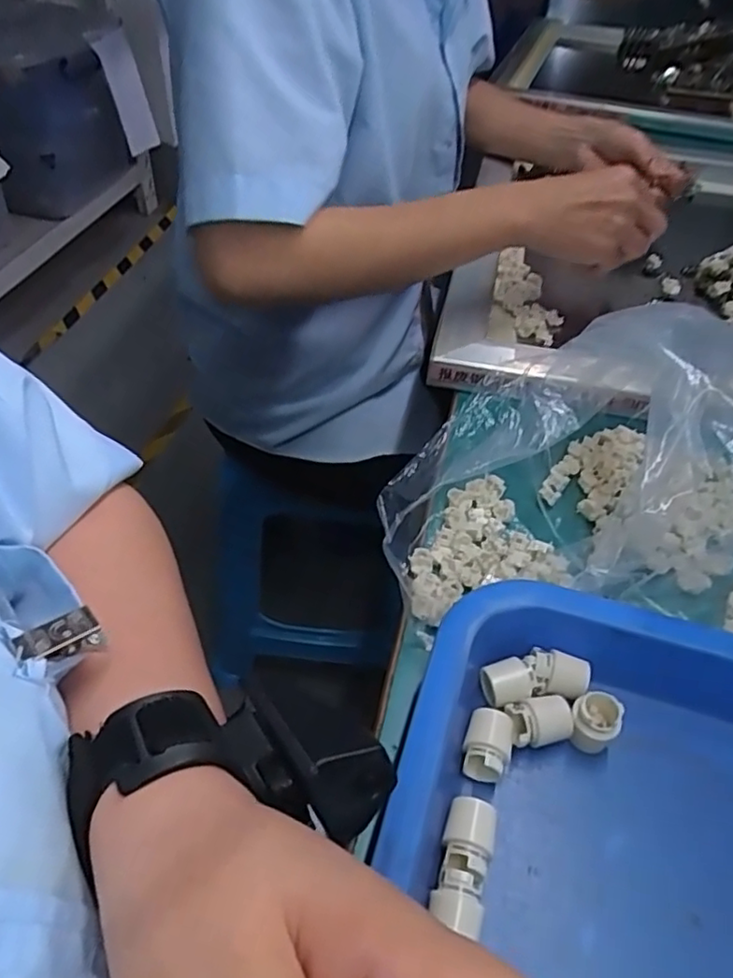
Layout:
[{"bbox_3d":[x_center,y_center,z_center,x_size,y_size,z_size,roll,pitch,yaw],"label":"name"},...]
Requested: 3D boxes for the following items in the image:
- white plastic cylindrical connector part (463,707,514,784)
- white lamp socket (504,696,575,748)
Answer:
[{"bbox_3d":[0.055,0.115,0.290,0.020,0.019,0.028,16,49,11],"label":"white plastic cylindrical connector part"},{"bbox_3d":[0.080,0.110,0.300,0.029,0.019,0.019,-7,48,-9],"label":"white lamp socket"}]

